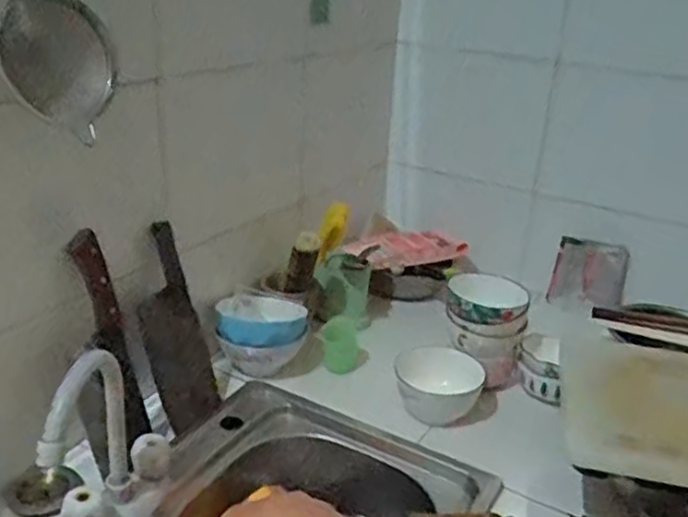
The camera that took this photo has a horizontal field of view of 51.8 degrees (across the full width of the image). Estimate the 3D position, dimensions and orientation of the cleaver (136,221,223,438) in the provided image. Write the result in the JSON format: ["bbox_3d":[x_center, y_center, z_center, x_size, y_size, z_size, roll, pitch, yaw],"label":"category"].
[{"bbox_3d":[-0.232,0.095,0.971,0.018,0.274,0.098,-4,18,33],"label":"cleaver"}]

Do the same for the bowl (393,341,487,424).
[{"bbox_3d":[0.137,0.183,1.036,0.124,0.072,0.124,3,24,-2],"label":"bowl"}]

